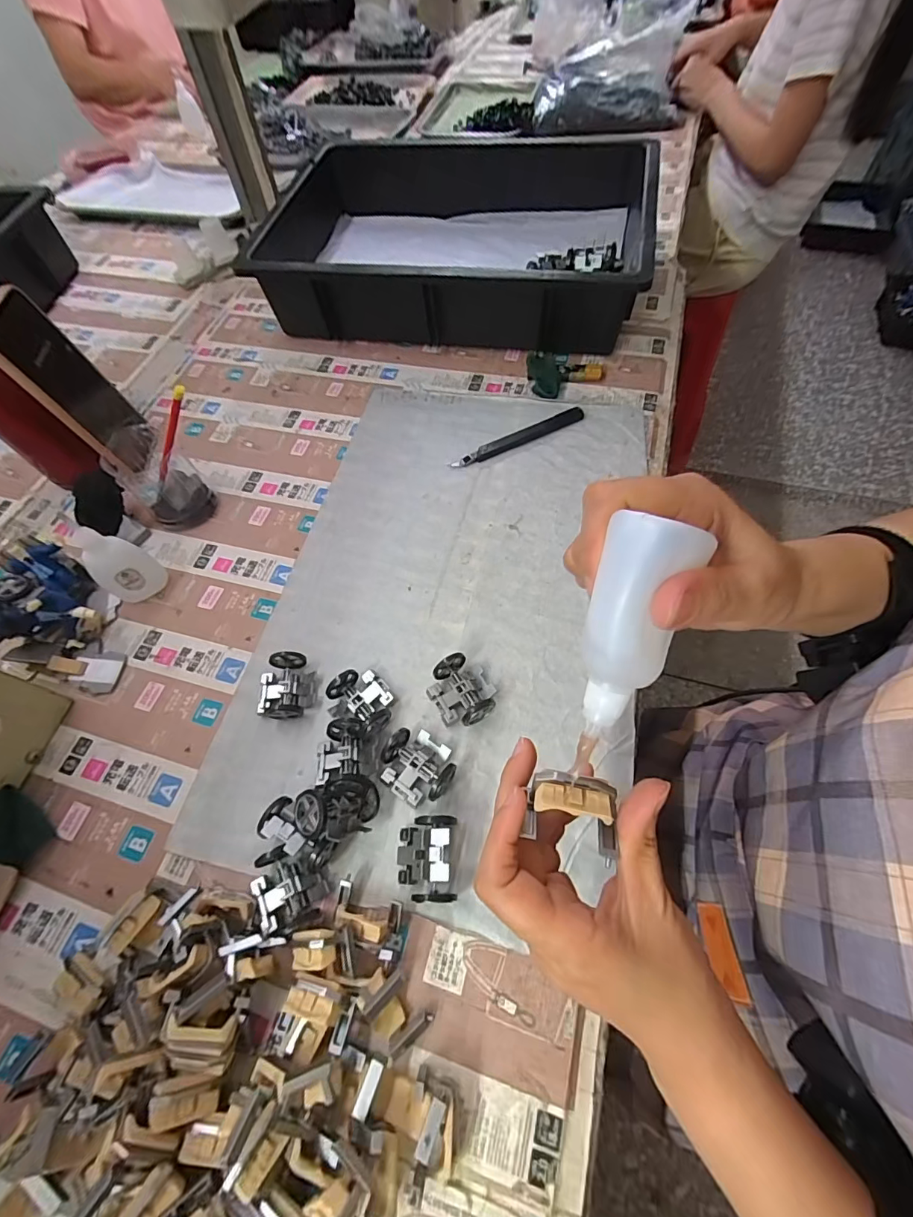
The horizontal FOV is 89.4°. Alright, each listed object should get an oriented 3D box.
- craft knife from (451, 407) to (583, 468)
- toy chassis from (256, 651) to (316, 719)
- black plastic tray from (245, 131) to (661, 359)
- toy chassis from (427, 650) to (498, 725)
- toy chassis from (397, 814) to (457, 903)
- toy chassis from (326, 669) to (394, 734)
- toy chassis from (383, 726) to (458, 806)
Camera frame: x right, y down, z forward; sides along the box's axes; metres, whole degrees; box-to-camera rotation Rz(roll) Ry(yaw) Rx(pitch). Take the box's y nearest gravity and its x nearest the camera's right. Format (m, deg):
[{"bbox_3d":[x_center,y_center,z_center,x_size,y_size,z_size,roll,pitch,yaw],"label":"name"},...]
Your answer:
[{"bbox_3d":[0.064,-0.175,0.475,0.146,0.011,0.017,-22,63,-8],"label":"craft knife"},{"bbox_3d":[-0.131,0.061,0.354,0.041,0.025,0.052,-5,61,1],"label":"toy chassis"},{"bbox_3d":[0.000,-0.452,0.580,0.441,0.107,0.299,9,63,9],"label":"black plastic tray"},{"bbox_3d":[0.004,0.061,0.341,0.045,0.026,0.051,-26,63,-10],"label":"toy chassis"},{"bbox_3d":[-0.016,0.156,0.289,0.046,0.022,0.048,-27,50,42],"label":"toy chassis"},{"bbox_3d":[-0.067,0.067,0.346,0.048,0.023,0.035,38,70,21],"label":"toy chassis"},{"bbox_3d":[-0.027,0.109,0.320,0.049,0.019,0.044,29,67,18],"label":"toy chassis"}]

